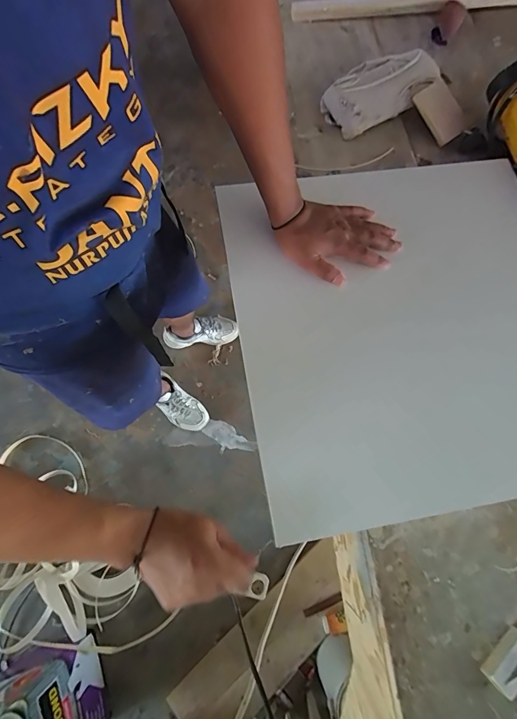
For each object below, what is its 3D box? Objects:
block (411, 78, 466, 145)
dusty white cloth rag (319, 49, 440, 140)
[{"bbox_3d":[0.293,-0.399,0.576,0.062,0.013,0.096,-28,85,-6],"label":"block"},{"bbox_3d":[0.195,-0.444,0.586,0.200,0.042,0.111,-37,77,-12],"label":"dusty white cloth rag"}]

